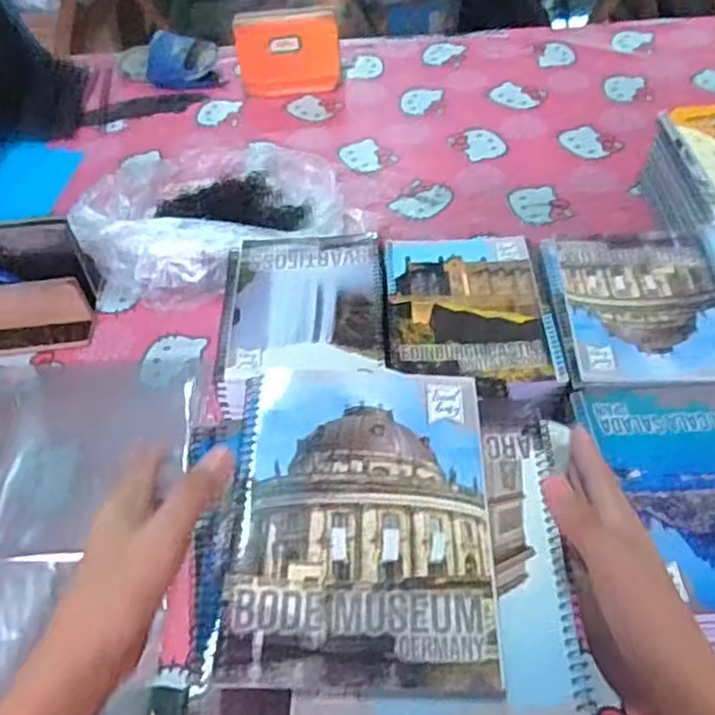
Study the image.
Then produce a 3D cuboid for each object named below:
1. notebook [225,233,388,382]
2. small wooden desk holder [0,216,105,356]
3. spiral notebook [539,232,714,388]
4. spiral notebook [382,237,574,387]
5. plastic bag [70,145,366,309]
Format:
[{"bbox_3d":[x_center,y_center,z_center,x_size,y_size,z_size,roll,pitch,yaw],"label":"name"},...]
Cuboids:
[{"bbox_3d":[-0.049,-0.059,0.711,0.146,0.008,0.191,-4,48,1],"label":"notebook"},{"bbox_3d":[-0.408,-0.079,0.799,0.206,0.117,0.106,-8,48,-3],"label":"small wooden desk holder"},{"bbox_3d":[0.270,-0.052,0.686,0.159,0.010,0.195,-1,48,3],"label":"spiral notebook"},{"bbox_3d":[0.107,-0.053,0.696,0.154,0.010,0.194,-2,48,2],"label":"spiral notebook"},{"bbox_3d":[-0.187,-0.184,0.902,0.303,0.077,0.245,-27,52,-19],"label":"plastic bag"}]

